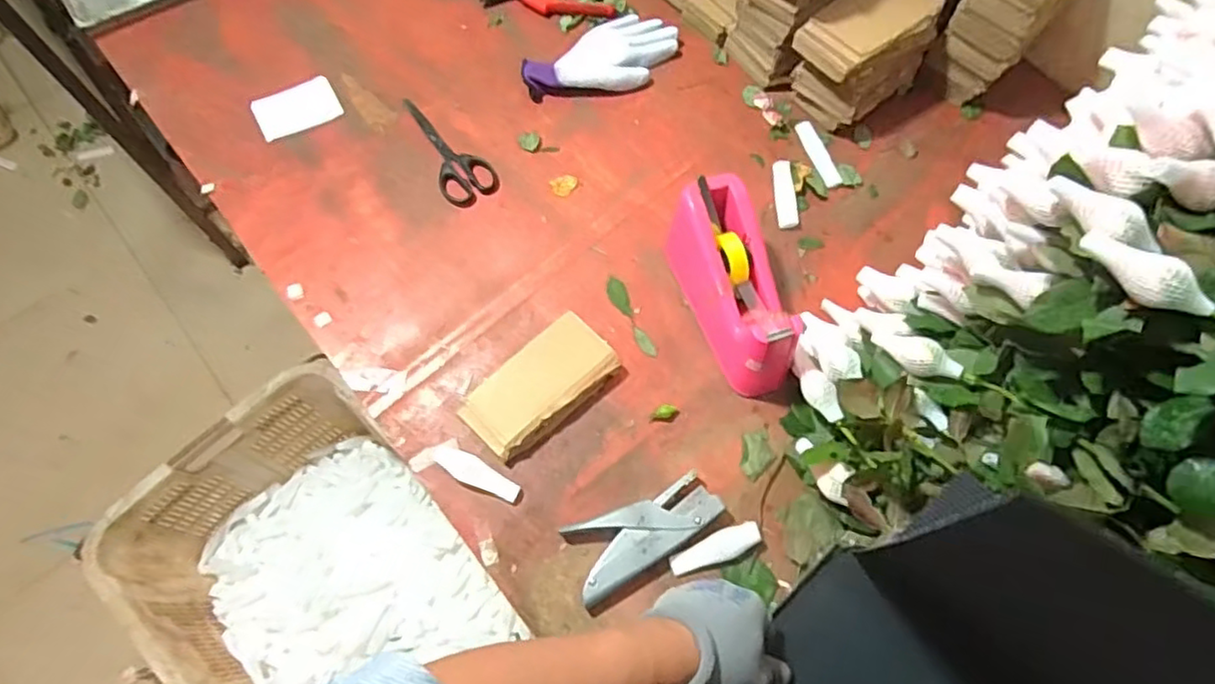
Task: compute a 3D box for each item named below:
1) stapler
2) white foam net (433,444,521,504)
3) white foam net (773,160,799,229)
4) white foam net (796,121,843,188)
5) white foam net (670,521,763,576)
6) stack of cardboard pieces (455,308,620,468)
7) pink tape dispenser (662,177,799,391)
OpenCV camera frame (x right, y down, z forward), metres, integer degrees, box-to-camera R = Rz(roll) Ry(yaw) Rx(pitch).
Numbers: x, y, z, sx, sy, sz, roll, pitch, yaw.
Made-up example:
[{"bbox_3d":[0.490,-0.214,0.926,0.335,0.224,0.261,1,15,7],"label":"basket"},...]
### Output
[{"bbox_3d":[0.033,0.177,0.619,0.147,0.026,0.072,-26,70,-13],"label":"stapler"},{"bbox_3d":[-0.125,0.125,0.635,0.087,0.012,0.025,25,68,8],"label":"white foam net"},{"bbox_3d":[0.207,-0.173,0.780,0.023,0.014,0.092,0,67,-3],"label":"white foam net"},{"bbox_3d":[0.252,-0.226,0.802,0.025,0.009,0.096,-15,68,-9],"label":"white foam net"},{"bbox_3d":[0.100,0.192,0.620,0.086,0.014,0.027,-17,69,-10],"label":"white foam net"},{"bbox_3d":[-0.066,0.045,0.663,0.153,0.025,0.085,-41,74,-18],"label":"stack of cardboard pieces"},{"bbox_3d":[0.130,-0.052,0.674,0.076,0.102,0.202,-18,69,-9],"label":"pink tape dispenser"}]

